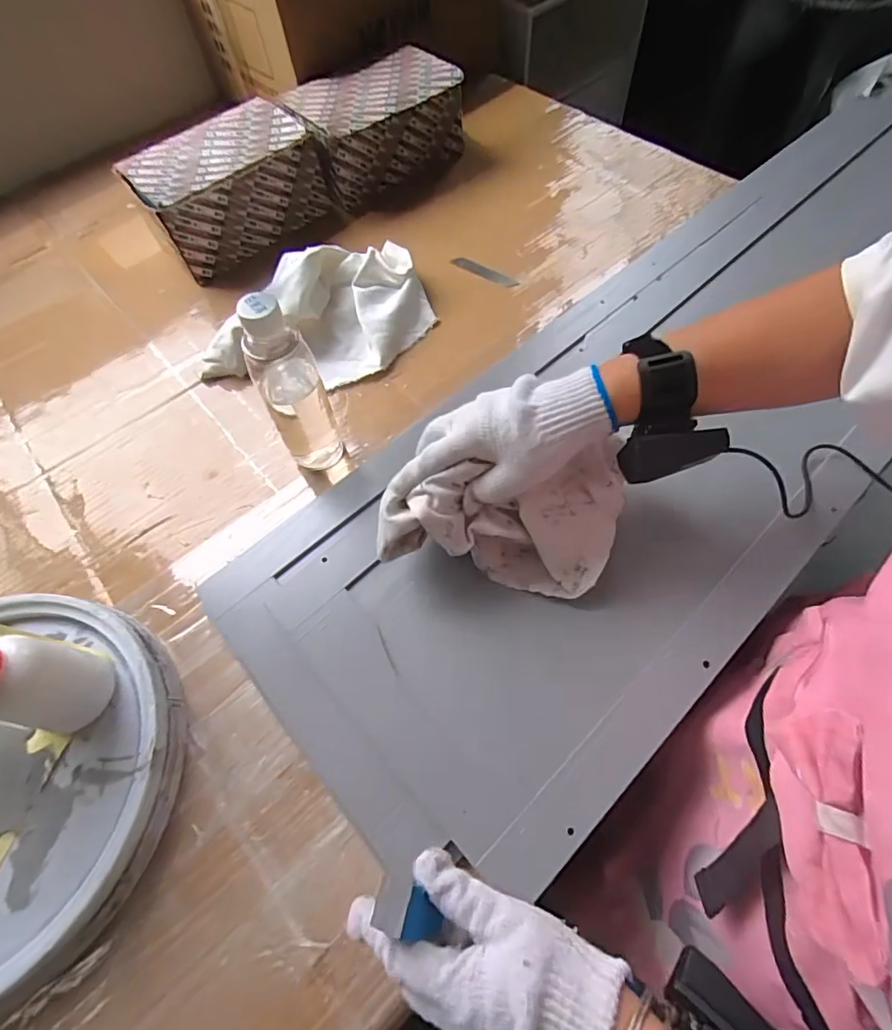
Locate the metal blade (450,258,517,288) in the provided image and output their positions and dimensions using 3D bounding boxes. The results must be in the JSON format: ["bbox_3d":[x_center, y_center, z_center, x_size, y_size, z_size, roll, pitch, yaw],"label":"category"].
[{"bbox_3d":[0.051,-0.322,0.678,0.097,0.004,0.017,31,81,16],"label":"metal blade"}]

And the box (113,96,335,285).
[{"bbox_3d":[-0.299,-0.456,0.716,0.229,0.111,0.137,-38,65,-16],"label":"box"}]

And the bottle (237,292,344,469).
[{"bbox_3d":[-0.149,-0.124,0.481,0.057,0.193,0.057,-29,62,-12],"label":"bottle"}]

